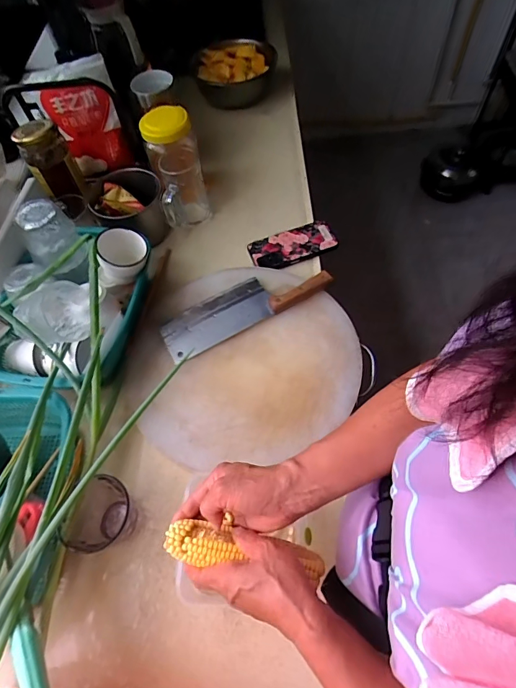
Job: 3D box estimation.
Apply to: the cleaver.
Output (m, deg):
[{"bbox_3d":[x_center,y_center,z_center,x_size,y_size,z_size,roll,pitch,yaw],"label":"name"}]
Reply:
[{"bbox_3d":[-0.023,-0.068,0.684,0.293,0.036,0.095,-25,63,-11],"label":"cleaver"}]

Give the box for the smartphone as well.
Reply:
[{"bbox_3d":[0.066,-0.192,0.776,0.160,0.015,0.081,-21,59,-7],"label":"smartphone"}]

